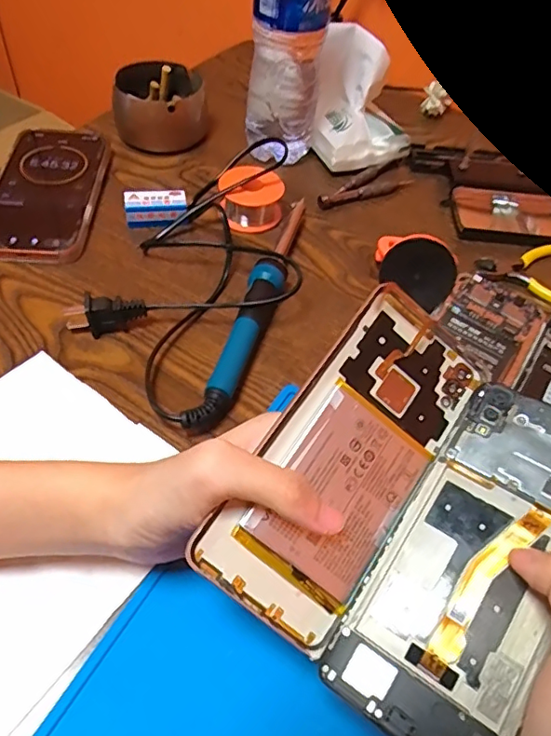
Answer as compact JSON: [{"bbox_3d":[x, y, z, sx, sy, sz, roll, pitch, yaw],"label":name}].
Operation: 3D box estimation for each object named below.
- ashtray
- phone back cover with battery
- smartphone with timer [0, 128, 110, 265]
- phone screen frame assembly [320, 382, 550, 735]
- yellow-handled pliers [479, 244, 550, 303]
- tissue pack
[{"bbox_3d":[-0.110,-0.250,0.523,0.084,0.050,0.077,-3,53,-9],"label":"ashtray"},{"bbox_3d":[0.034,0.038,0.241,0.069,0.007,0.152,40,72,-6],"label":"phone back cover with battery"},{"bbox_3d":[-0.190,-0.148,0.454,0.082,0.015,0.166,2,52,-5],"label":"smartphone with timer"},{"bbox_3d":[0.085,0.078,0.224,0.068,0.006,0.148,29,71,24],"label":"phone screen frame assembly"},{"bbox_3d":[0.225,-0.081,0.450,0.104,0.011,0.088,16,52,7],"label":"yellow-handled pliers"},{"bbox_3d":[0.084,-0.252,0.519,0.092,0.090,0.118,5,52,-2],"label":"tissue pack"}]

